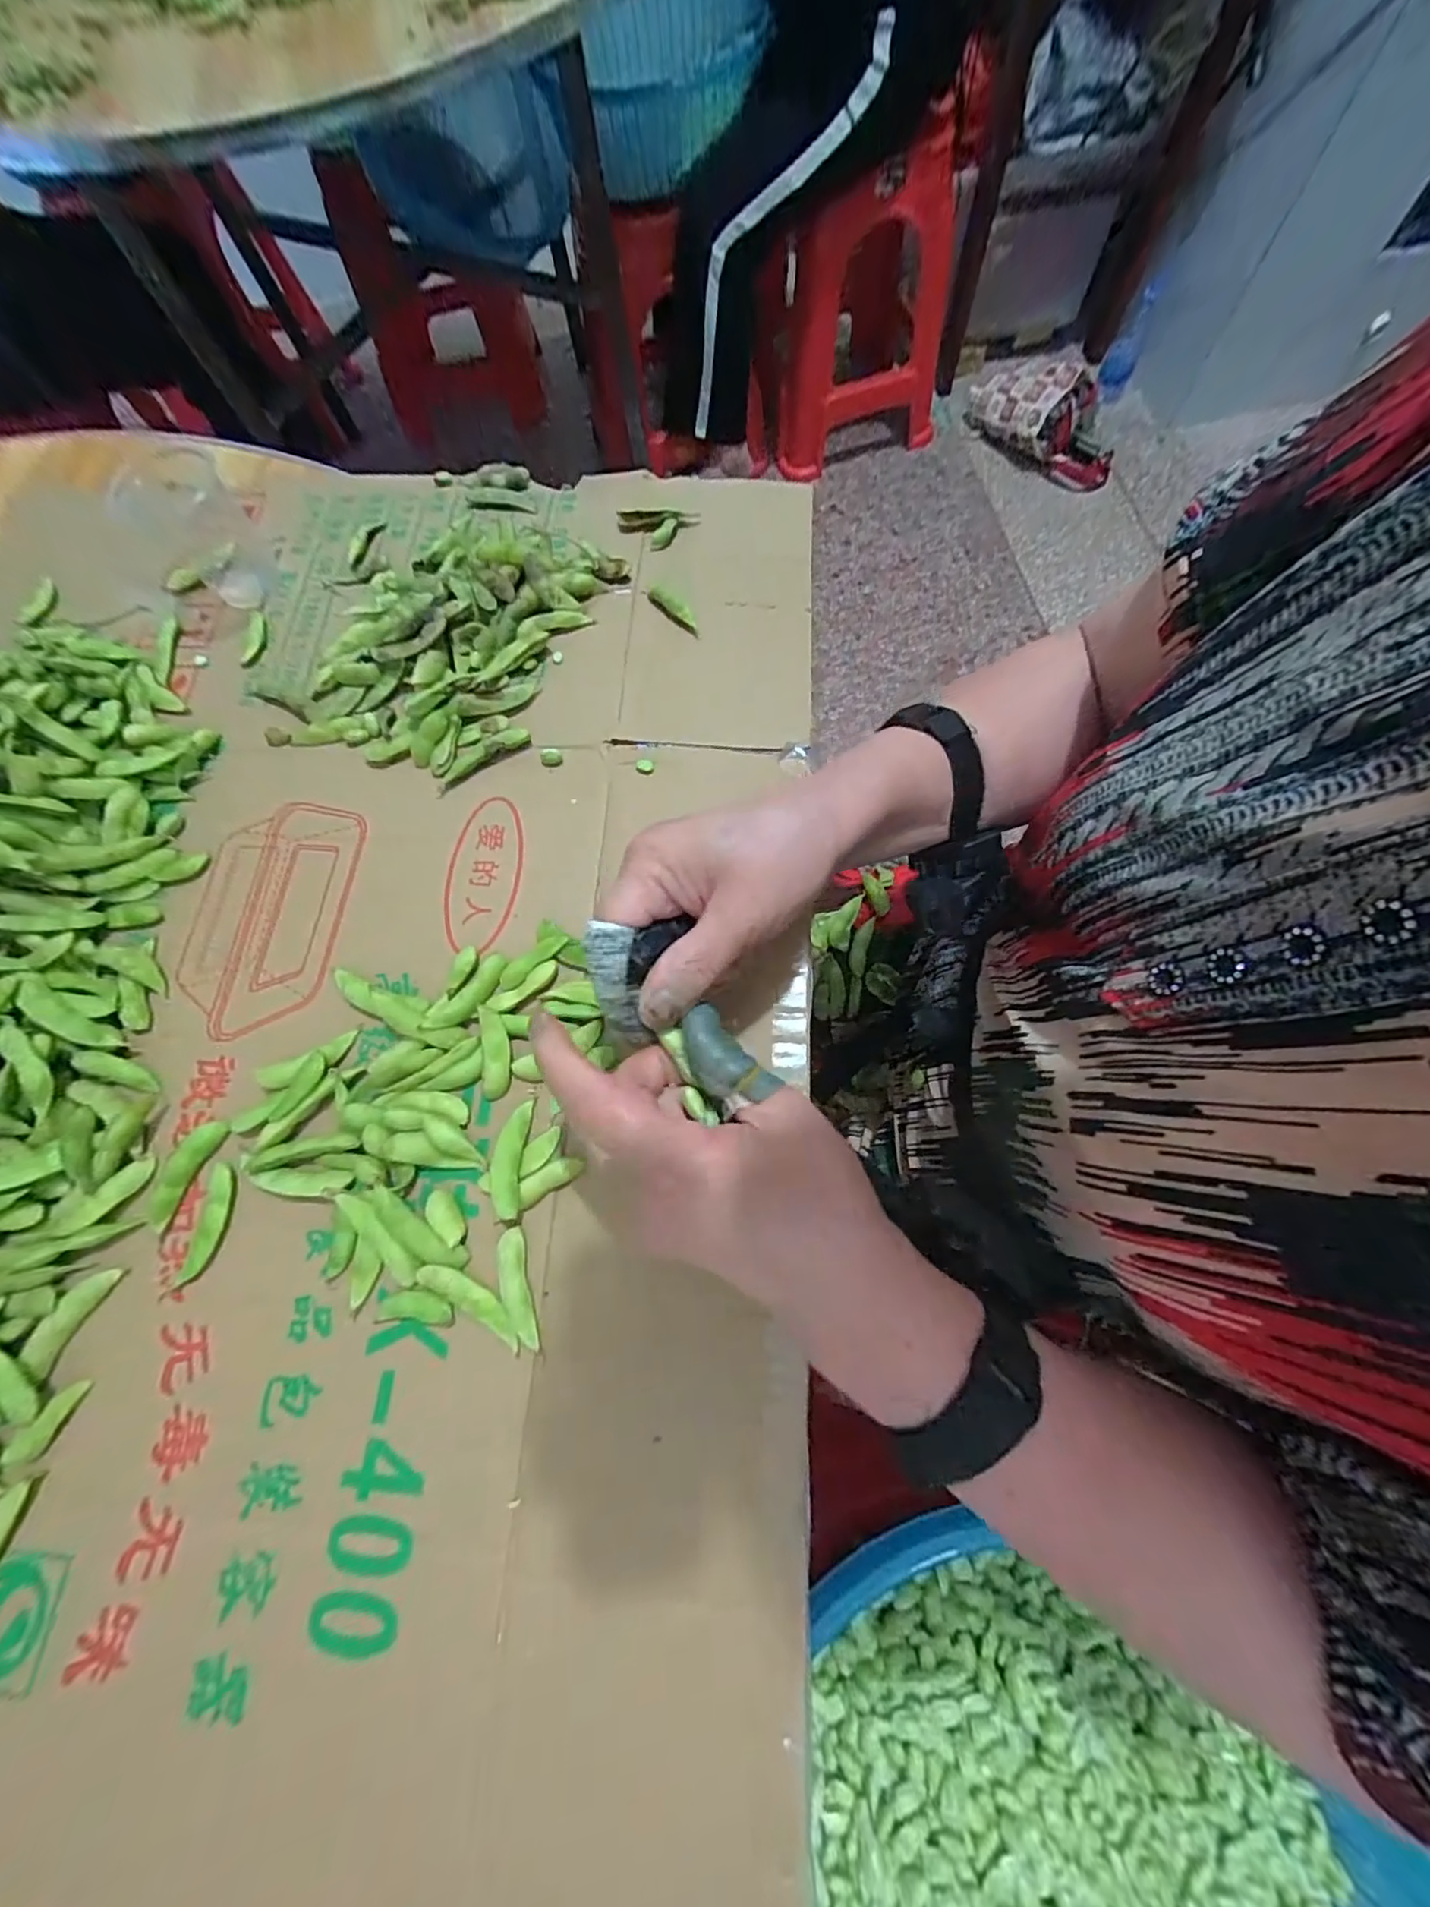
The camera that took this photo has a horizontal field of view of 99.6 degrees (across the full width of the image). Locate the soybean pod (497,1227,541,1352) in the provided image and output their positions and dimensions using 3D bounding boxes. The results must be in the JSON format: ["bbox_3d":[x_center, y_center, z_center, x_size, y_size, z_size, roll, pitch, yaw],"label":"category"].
[{"bbox_3d":[-0.087,0.147,0.266,0.012,0.007,0.048,-15,71,-2],"label":"soybean pod"}]

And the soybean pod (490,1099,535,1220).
[{"bbox_3d":[-0.094,0.094,0.279,0.014,0.012,0.050,-1,71,3],"label":"soybean pod"}]

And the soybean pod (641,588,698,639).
[{"bbox_3d":[-0.029,-0.225,0.392,0.010,0.009,0.048,-41,74,-10],"label":"soybean pod"}]

